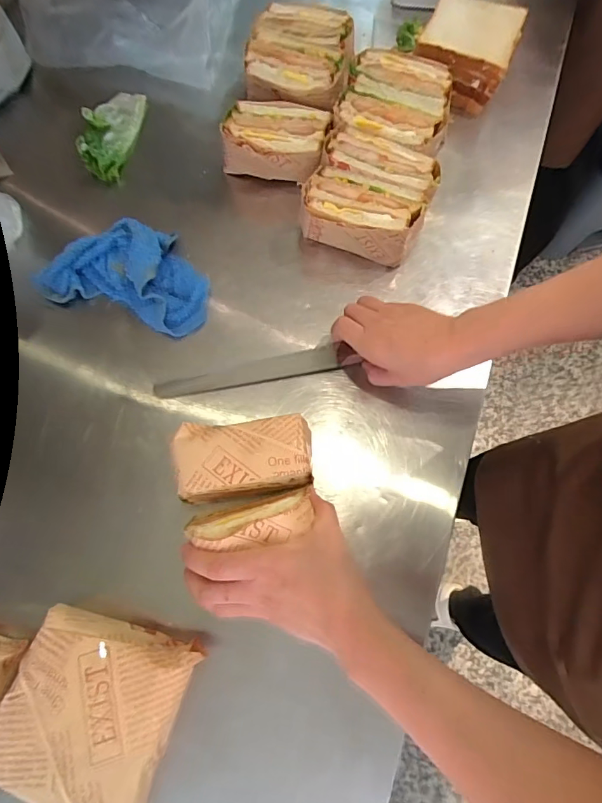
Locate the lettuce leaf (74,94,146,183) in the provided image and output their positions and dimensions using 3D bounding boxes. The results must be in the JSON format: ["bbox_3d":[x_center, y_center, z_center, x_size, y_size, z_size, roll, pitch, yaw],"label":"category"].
[{"bbox_3d":[-0.257,-0.363,0.595,0.076,0.031,0.152,7,72,2],"label":"lettuce leaf"}]

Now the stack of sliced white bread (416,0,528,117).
[{"bbox_3d":[0.217,-0.468,0.594,0.116,0.065,0.137,24,77,0],"label":"stack of sliced white bread"}]

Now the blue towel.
[{"bbox_3d":[-0.195,-0.152,0.513,0.195,0.036,0.115,17,73,5],"label":"blue towel"}]

